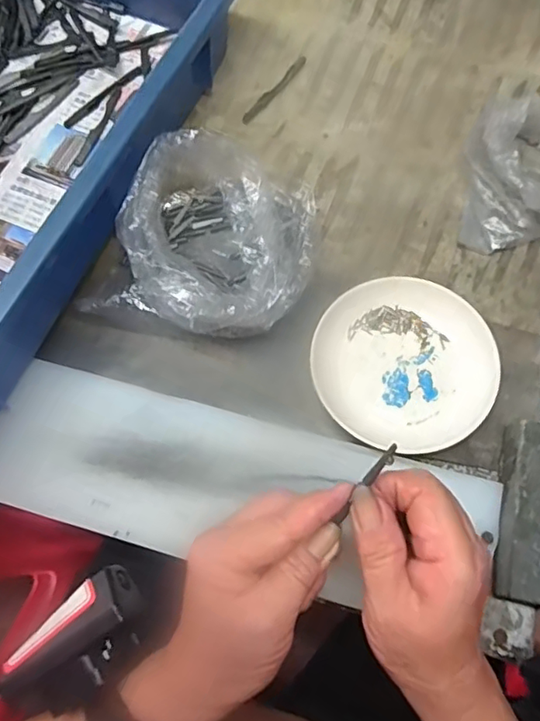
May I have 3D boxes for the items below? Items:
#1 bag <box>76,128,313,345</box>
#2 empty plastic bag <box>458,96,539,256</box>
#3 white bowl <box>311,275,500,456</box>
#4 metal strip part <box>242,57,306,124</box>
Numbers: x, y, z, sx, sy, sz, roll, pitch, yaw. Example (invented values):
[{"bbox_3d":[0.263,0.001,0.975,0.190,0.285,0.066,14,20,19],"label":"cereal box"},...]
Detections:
[{"bbox_3d":[-0.037,-0.080,0.382,0.130,0.062,0.138,17,72,6],"label":"bag"},{"bbox_3d":[0.202,-0.140,0.412,0.116,0.045,0.138,23,73,8],"label":"empty plastic bag"},{"bbox_3d":[0.088,0.002,0.374,0.112,0.027,0.116,0,72,-1],"label":"white bowl"},{"bbox_3d":[0.004,-0.225,0.462,0.009,0.004,0.083,37,75,10],"label":"metal strip part"}]

